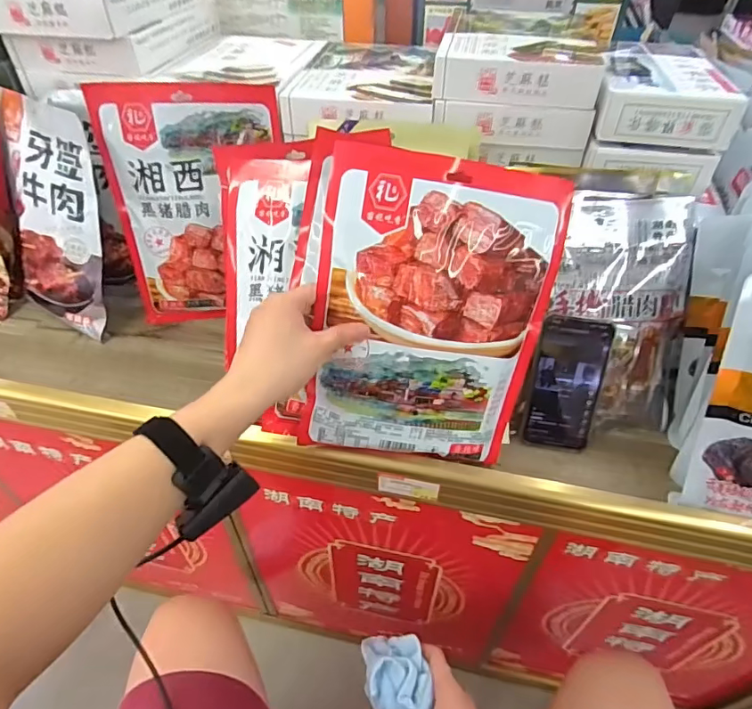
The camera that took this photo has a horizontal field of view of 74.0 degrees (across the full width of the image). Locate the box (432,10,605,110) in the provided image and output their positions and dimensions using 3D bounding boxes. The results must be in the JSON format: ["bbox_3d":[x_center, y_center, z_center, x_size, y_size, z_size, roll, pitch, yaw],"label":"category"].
[{"bbox_3d":[0.169,-0.366,0.607,0.175,0.048,0.192,8,46,7],"label":"box"}]

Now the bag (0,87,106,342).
[{"bbox_3d":[-0.429,-0.177,0.666,0.163,0.292,0.022,15,24,21],"label":"bag"}]

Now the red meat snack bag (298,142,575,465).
[{"bbox_3d":[0.050,-0.030,0.480,0.215,0.291,0.023,8,19,-5],"label":"red meat snack bag"}]

